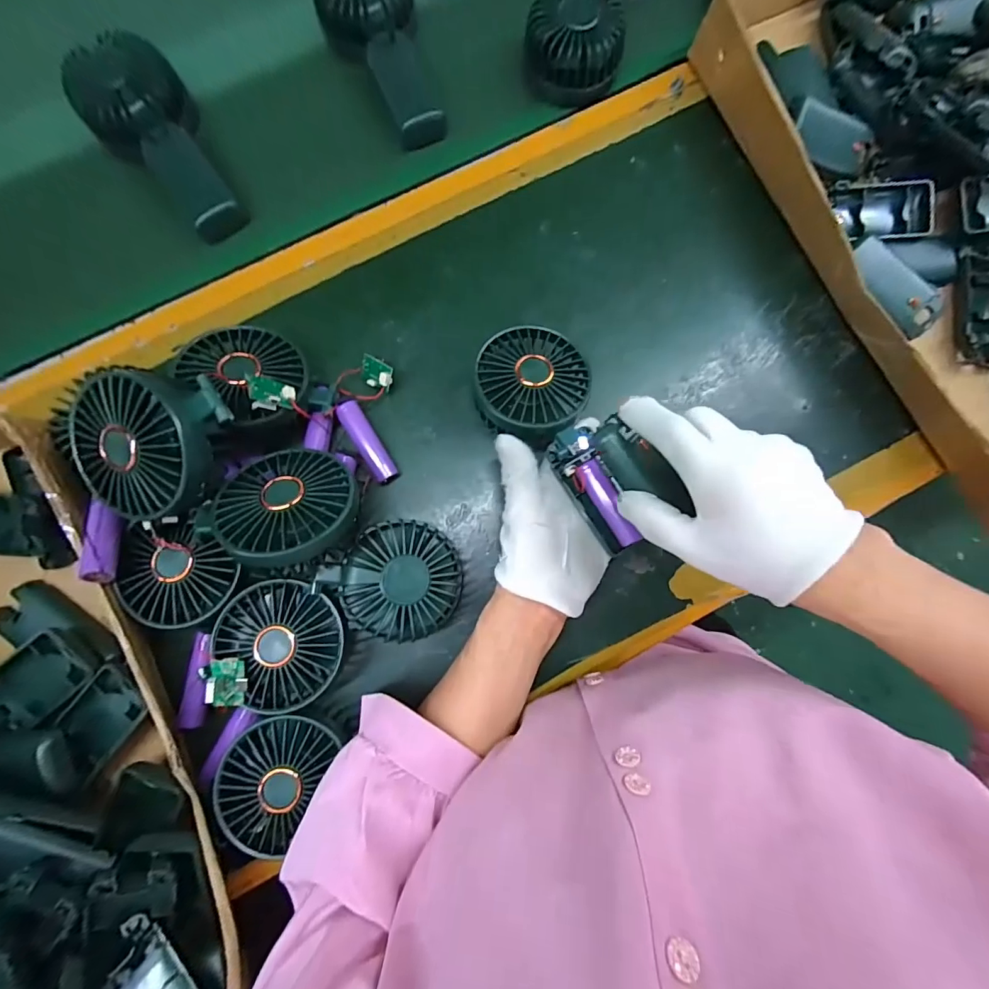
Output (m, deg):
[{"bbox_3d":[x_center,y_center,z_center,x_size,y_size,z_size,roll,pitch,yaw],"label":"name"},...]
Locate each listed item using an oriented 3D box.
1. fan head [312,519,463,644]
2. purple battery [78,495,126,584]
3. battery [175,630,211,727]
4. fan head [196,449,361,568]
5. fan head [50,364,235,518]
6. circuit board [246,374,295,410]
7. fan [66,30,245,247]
[{"bbox_3d":[-0.067,0.063,0.330,0.082,0.055,0.080,0,81,-1],"label":"fan head"},{"bbox_3d":[-0.258,0.029,0.298,0.020,0.021,0.057,-19,64,-3],"label":"purple battery"},{"bbox_3d":[-0.215,0.134,0.330,0.014,0.017,0.064,5,81,0],"label":"battery"},{"bbox_3d":[-0.134,0.007,0.293,0.083,0.021,0.086,37,60,23],"label":"fan head"},{"bbox_3d":[-0.211,-0.032,0.281,0.094,0.040,0.094,1,100,9],"label":"fan head"},{"bbox_3d":[-0.152,-0.068,0.307,0.029,0.014,0.019,9,59,-43],"label":"circuit board"},{"bbox_3d":[-0.282,-0.298,0.388,0.082,0.038,0.168,-34,99,-5],"label":"fan"}]

